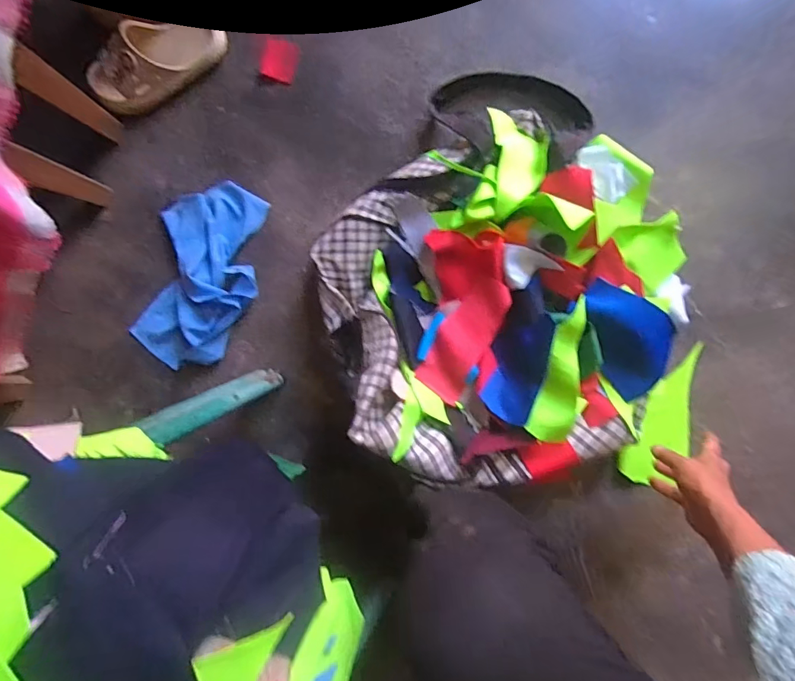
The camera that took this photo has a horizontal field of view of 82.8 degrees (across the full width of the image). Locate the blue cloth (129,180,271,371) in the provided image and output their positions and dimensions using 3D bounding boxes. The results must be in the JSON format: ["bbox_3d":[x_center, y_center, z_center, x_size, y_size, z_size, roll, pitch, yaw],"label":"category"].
[{"bbox_3d":[-0.301,-0.102,0.691,0.173,0.039,0.290,17,92,5],"label":"blue cloth"}]

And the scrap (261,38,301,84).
[{"bbox_3d":[-0.181,-0.429,0.690,0.054,0.005,0.058,16,92,5],"label":"scrap"}]

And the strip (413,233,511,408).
[{"bbox_3d":[0.087,-0.034,0.578,0.101,0.036,0.214,2,87,20],"label":"strip"}]

